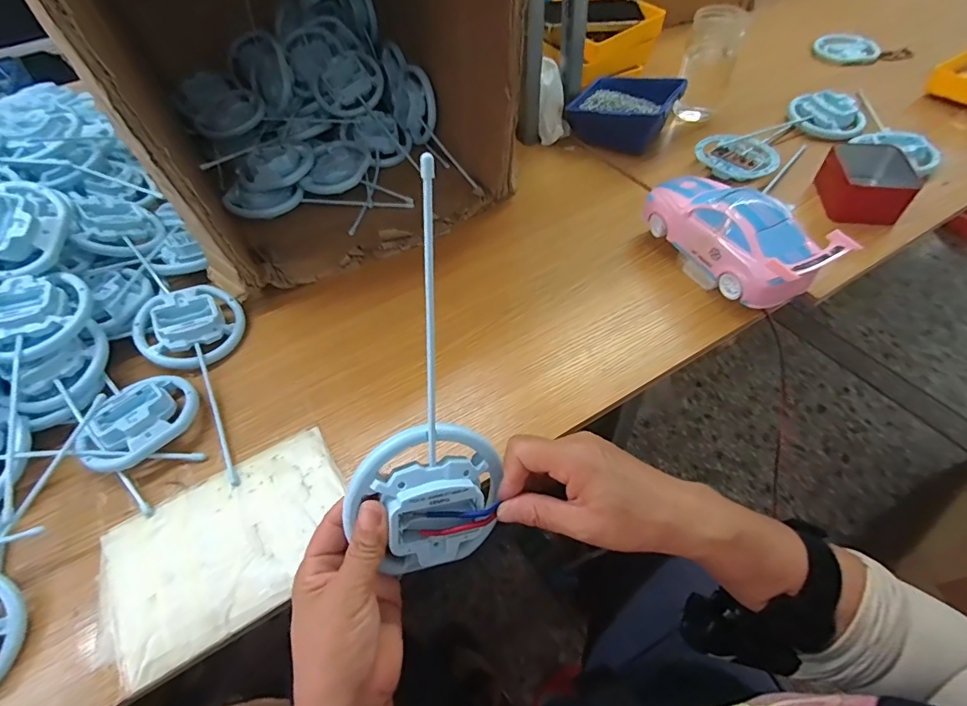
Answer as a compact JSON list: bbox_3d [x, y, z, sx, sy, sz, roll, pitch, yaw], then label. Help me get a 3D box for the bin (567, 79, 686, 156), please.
[{"bbox_3d":[0.210,-0.360,0.707,0.146,0.066,0.114,27,60,25],"label":"bin"}]

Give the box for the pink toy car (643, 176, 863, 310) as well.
[{"bbox_3d":[0.255,-0.123,0.494,0.080,0.081,0.193,-24,53,-12],"label":"pink toy car"}]

